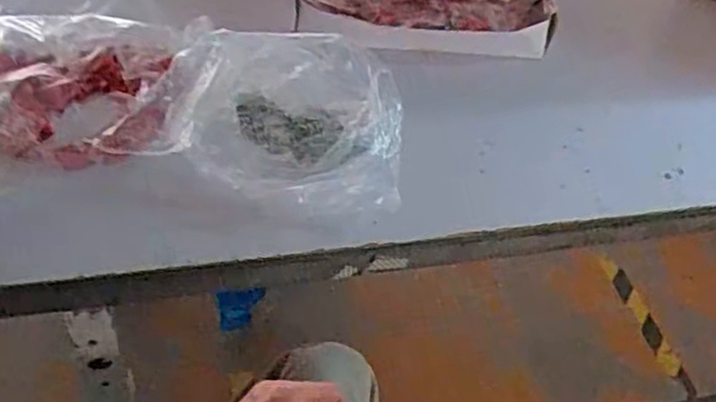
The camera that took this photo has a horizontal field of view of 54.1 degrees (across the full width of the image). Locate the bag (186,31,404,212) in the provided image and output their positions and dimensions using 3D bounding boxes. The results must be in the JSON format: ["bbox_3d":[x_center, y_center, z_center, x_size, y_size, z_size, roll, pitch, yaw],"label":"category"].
[{"bbox_3d":[-0.066,-0.083,0.761,0.226,0.071,0.230,9,45,-1],"label":"bag"}]

